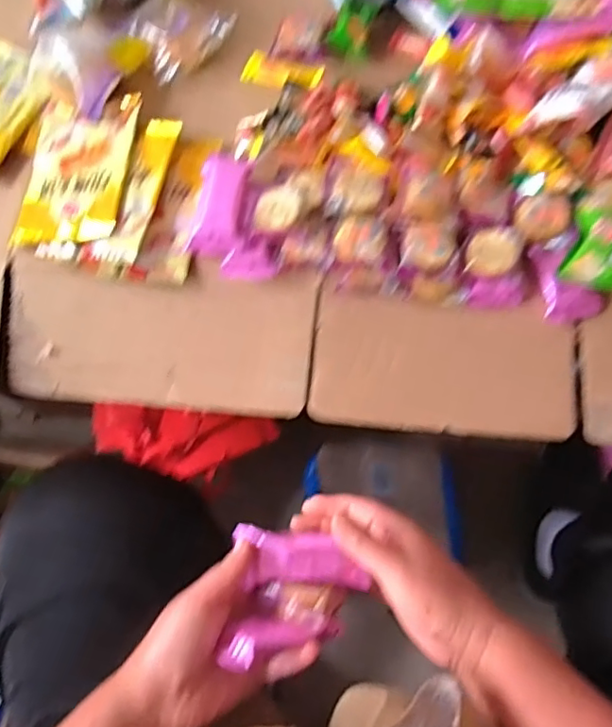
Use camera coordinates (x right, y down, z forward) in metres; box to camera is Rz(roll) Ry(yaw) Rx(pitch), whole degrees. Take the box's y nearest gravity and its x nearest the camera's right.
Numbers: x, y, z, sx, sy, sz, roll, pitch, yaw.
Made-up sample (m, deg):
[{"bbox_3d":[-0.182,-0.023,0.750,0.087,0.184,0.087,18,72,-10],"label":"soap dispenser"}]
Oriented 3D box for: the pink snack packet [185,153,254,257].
[{"bbox_3d":[-0.074,-0.137,0.503,0.046,0.030,0.090,11,69,7],"label":"pink snack packet"}]

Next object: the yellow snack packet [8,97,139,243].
[{"bbox_3d":[-0.214,-0.183,0.537,0.099,0.023,0.157,3,69,4],"label":"yellow snack packet"}]

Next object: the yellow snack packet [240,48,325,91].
[{"bbox_3d":[-0.025,-0.288,0.563,0.084,0.010,0.032,23,93,21],"label":"yellow snack packet"}]

